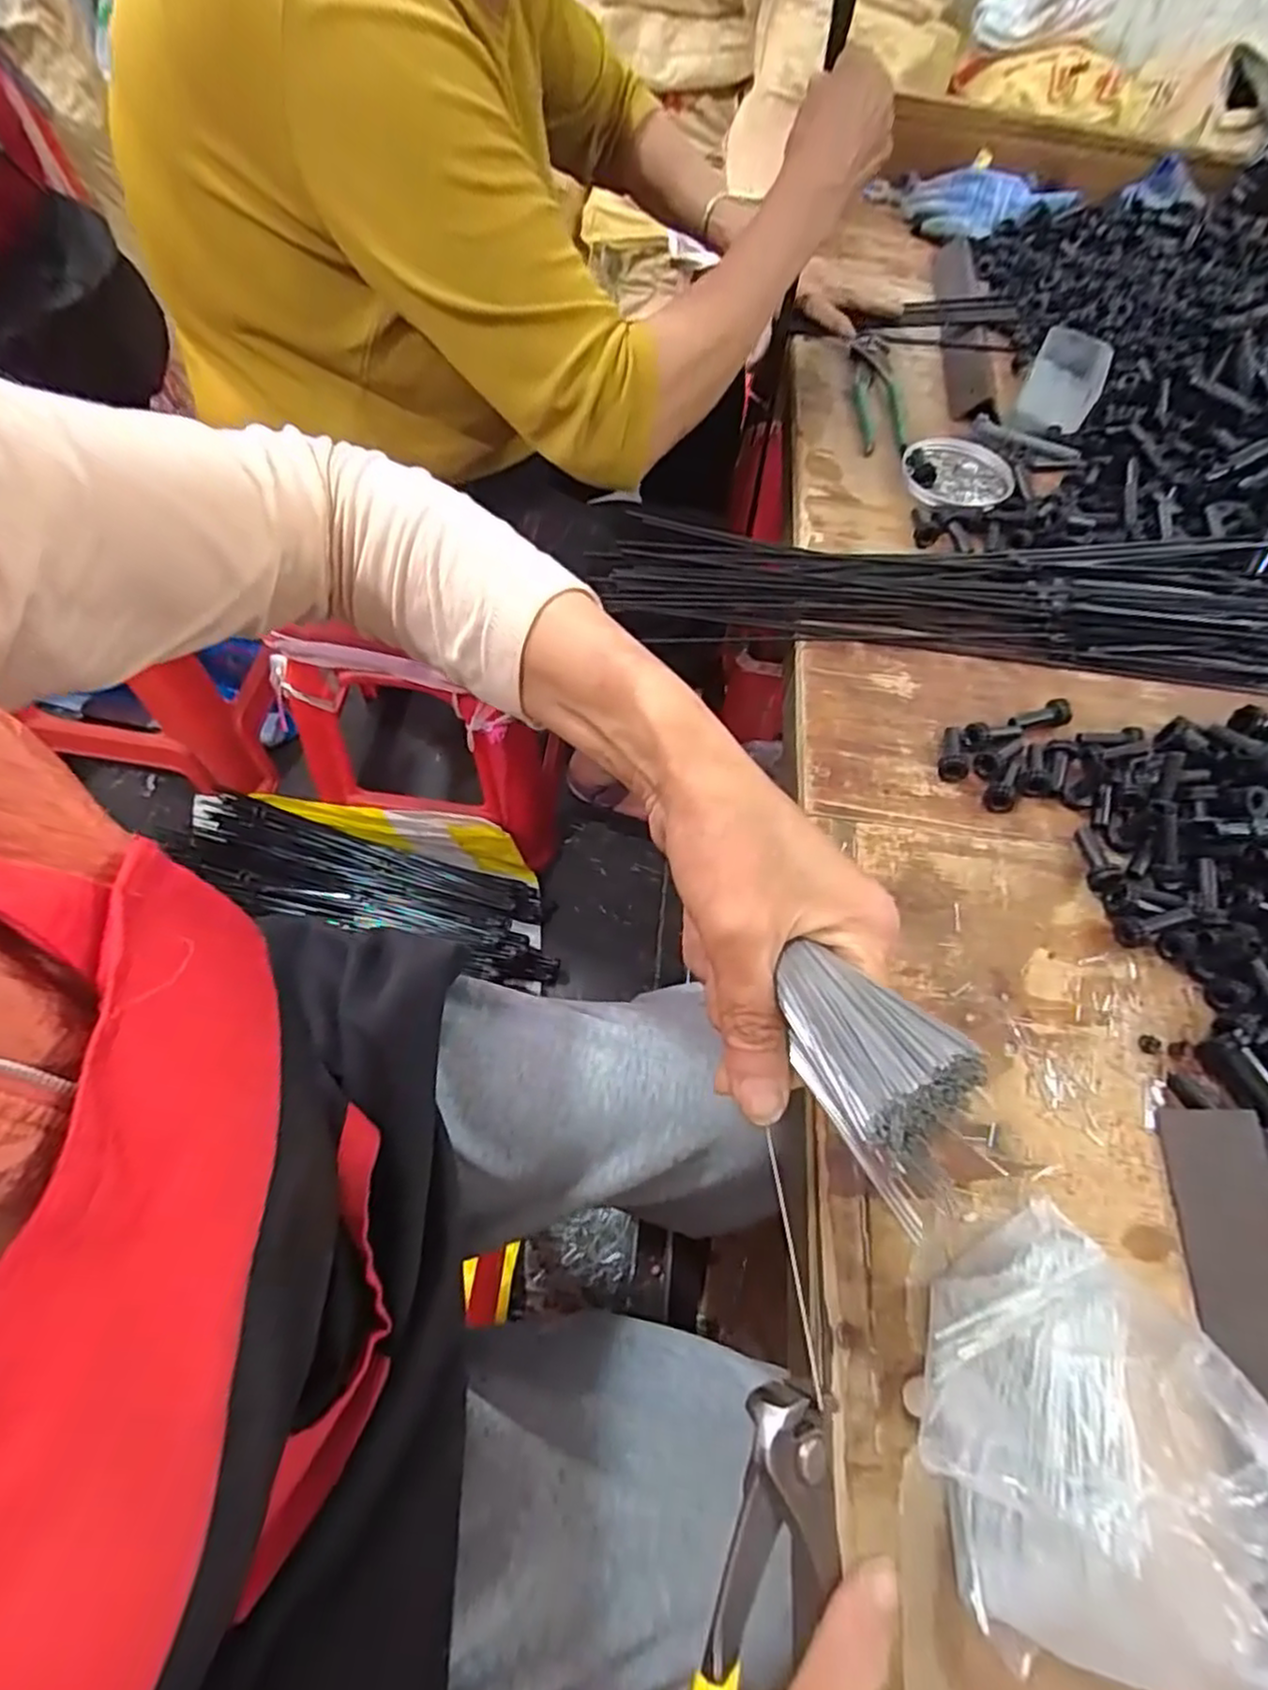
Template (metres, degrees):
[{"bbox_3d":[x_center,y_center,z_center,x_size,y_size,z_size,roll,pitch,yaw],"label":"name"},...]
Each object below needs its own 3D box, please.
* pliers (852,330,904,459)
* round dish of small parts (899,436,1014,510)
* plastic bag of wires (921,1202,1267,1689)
[{"bbox_3d":[0.221,-0.409,0.644,0.039,0.010,0.172,6,61,-2],"label":"pliers"},{"bbox_3d":[0.270,-0.309,0.598,0.089,0.014,0.104,21,61,6],"label":"round dish of small parts"},{"bbox_3d":[0.164,0.213,0.258,0.116,0.081,0.137,-7,61,-7],"label":"plastic bag of wires"}]

